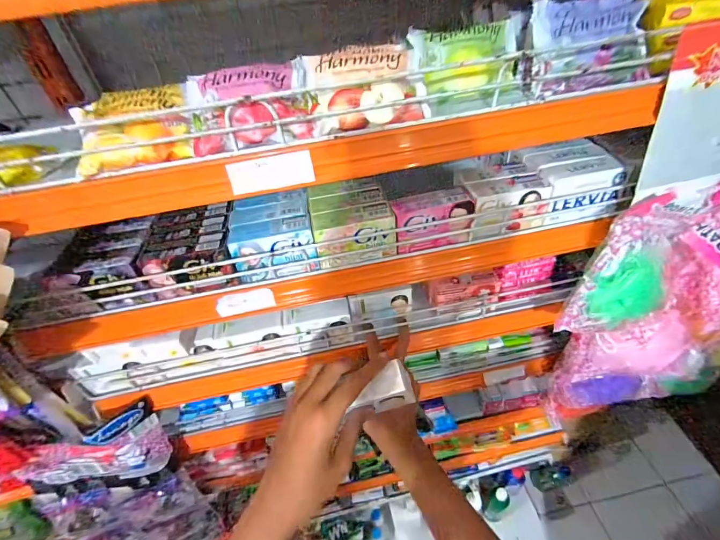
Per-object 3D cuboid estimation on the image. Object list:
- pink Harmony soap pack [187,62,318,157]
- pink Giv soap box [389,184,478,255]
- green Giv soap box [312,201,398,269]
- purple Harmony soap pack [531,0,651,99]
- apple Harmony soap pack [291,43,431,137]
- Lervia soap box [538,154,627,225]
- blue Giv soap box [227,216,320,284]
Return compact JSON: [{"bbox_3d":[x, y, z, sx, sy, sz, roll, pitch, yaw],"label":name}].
[{"bbox_3d":[-0.094,-0.143,0.304,0.104,0.054,0.055,-12,42,-6],"label":"pink Harmony soap pack"},{"bbox_3d":[0.084,-0.059,0.411,0.089,0.055,0.037,-11,42,-4],"label":"pink Giv soap box"},{"bbox_3d":[-0.006,-0.040,0.402,0.090,0.055,0.036,-13,42,-6],"label":"green Giv soap box"},{"bbox_3d":[0.219,-0.218,0.332,0.106,0.044,0.093,-7,75,8],"label":"purple Harmony soap pack"},{"bbox_3d":[0.001,-0.161,0.311,0.112,0.070,0.028,-10,7,-4],"label":"apple Harmony soap pack"},{"bbox_3d":[0.261,-0.097,0.420,0.094,0.059,0.041,-7,42,0],"label":"Lervia soap box"},{"bbox_3d":[-0.096,-0.023,0.398,0.091,0.053,0.036,-9,42,-2],"label":"blue Giv soap box"}]

